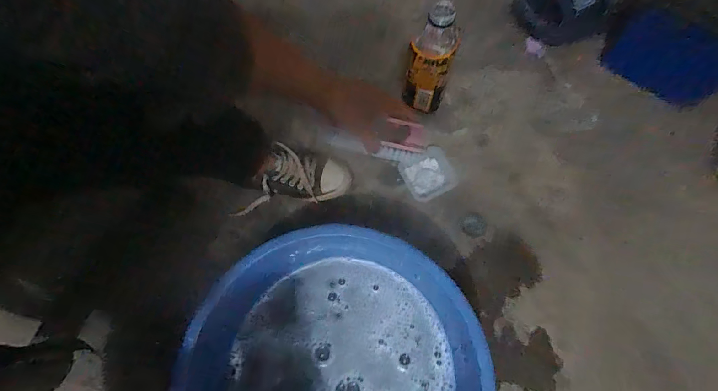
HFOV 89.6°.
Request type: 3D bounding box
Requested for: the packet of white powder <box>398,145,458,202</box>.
[{"bbox_3d":[0.130,-0.039,0.672,0.088,0.023,0.083,-29,72,-8],"label":"packet of white powder"}]

